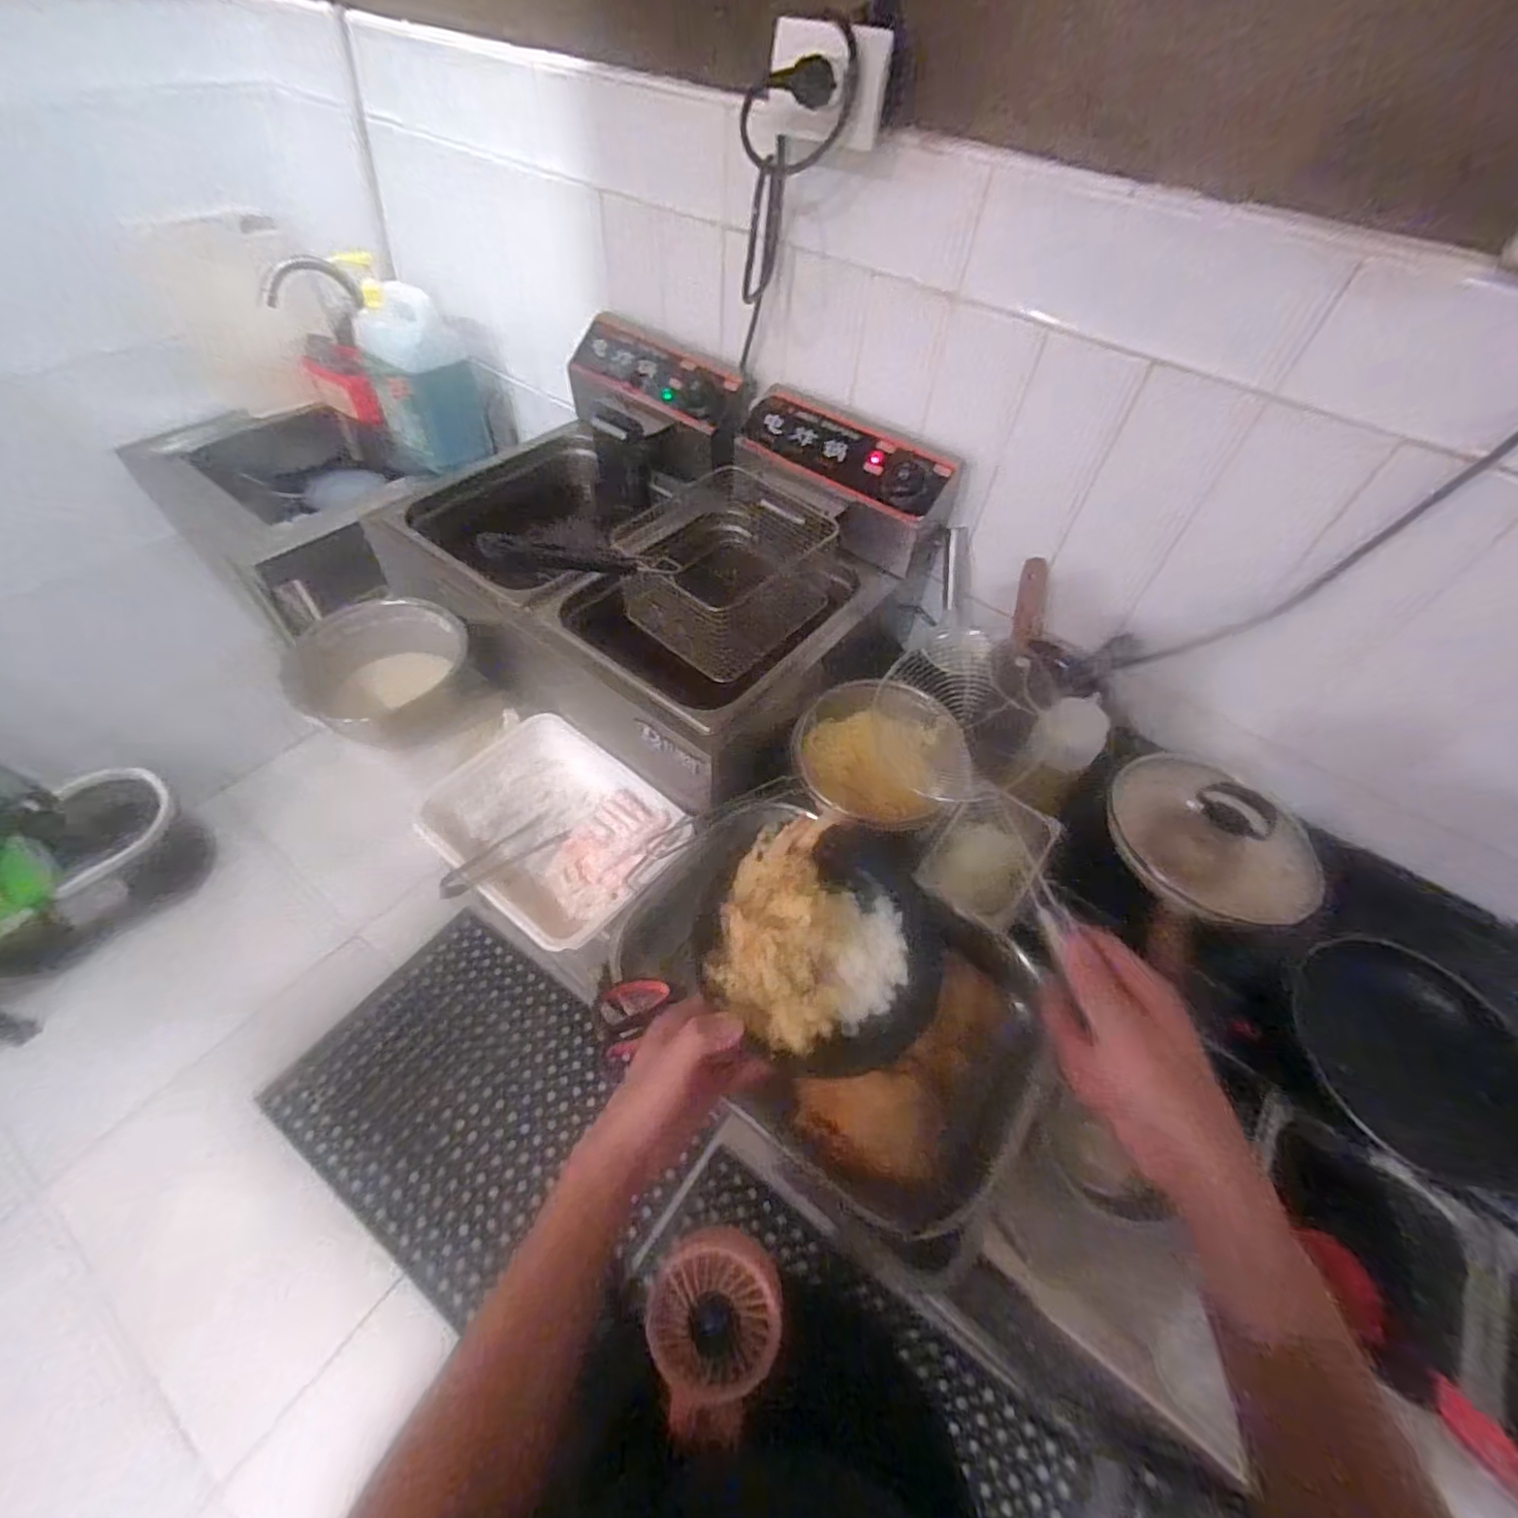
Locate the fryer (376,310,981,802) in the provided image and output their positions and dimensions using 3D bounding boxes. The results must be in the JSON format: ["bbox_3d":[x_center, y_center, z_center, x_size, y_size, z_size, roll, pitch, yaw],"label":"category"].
[{"bbox_3d":[-0.128,-0.252,0.785,0.563,0.259,0.435,28,55,15],"label":"fryer"}]

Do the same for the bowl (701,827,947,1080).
[{"bbox_3d":[0.042,0.138,0.486,0.189,0.075,0.189,14,59,-25],"label":"bowl"}]

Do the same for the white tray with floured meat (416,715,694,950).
[{"bbox_3d":[-0.226,0.080,0.705,0.259,0.054,0.208,34,57,19],"label":"white tray with floured meat"}]

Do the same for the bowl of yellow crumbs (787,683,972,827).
[{"bbox_3d":[0.137,-0.004,0.719,0.195,0.082,0.154,6,52,-1],"label":"bowl of yellow crumbs"}]

